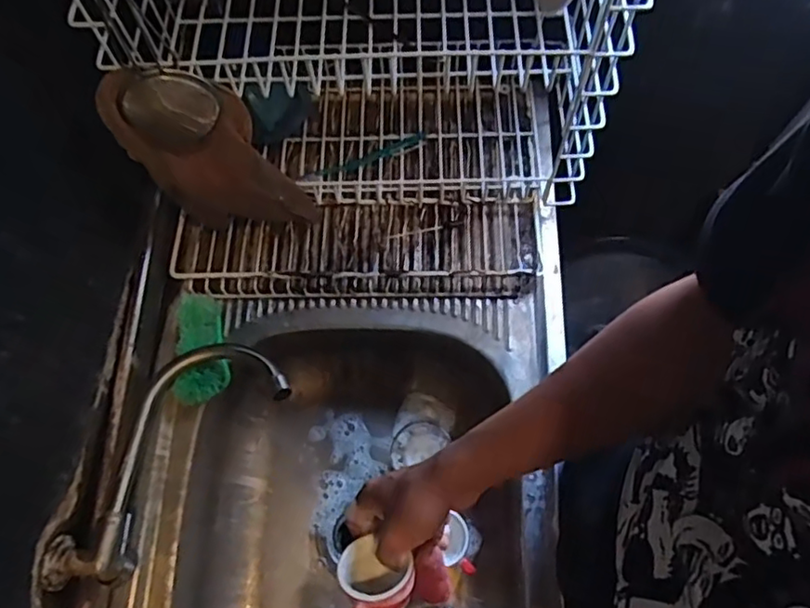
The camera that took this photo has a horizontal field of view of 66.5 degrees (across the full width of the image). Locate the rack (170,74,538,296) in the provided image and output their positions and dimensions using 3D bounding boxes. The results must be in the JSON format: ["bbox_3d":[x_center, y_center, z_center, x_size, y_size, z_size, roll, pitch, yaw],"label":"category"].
[{"bbox_3d":[-0.056,-0.165,0.806,0.449,0.031,0.307,-1,70,2],"label":"rack"}]

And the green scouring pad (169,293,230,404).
[{"bbox_3d":[-0.240,0.049,0.726,0.061,0.038,0.137,-9,69,-1],"label":"green scouring pad"}]

